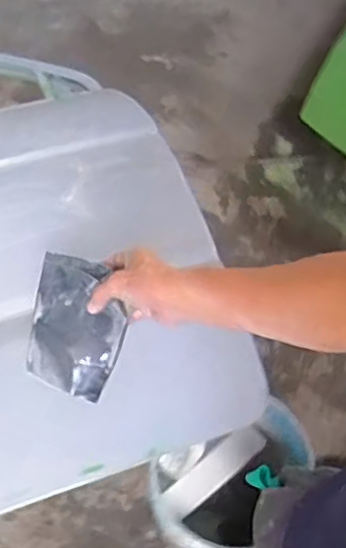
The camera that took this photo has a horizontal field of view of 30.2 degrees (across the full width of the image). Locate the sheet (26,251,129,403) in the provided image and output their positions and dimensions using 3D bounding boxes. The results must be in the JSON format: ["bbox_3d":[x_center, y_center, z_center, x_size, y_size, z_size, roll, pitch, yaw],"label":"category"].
[{"bbox_3d":[-0.114,0.059,0.739,0.112,0.015,0.147,19,92,10],"label":"sheet"}]

